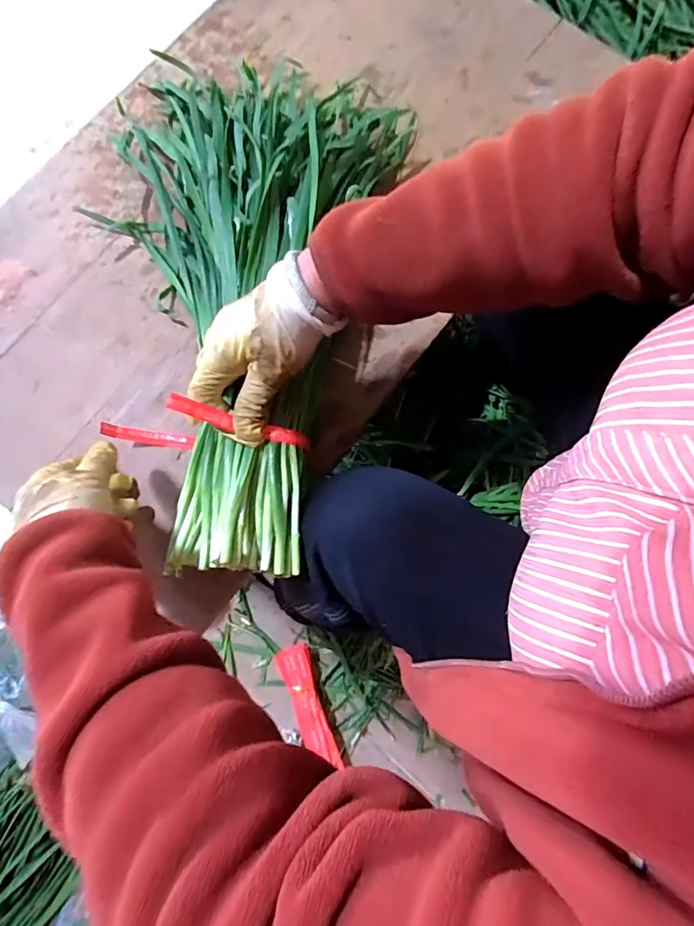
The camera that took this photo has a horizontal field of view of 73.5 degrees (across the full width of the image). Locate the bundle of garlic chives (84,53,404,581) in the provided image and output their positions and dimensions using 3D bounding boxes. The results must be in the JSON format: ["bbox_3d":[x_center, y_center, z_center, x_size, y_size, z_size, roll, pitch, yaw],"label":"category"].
[{"bbox_3d":[-0.082,-0.171,0.409,0.269,0.087,0.511,1,75,-1],"label":"bundle of garlic chives"}]

